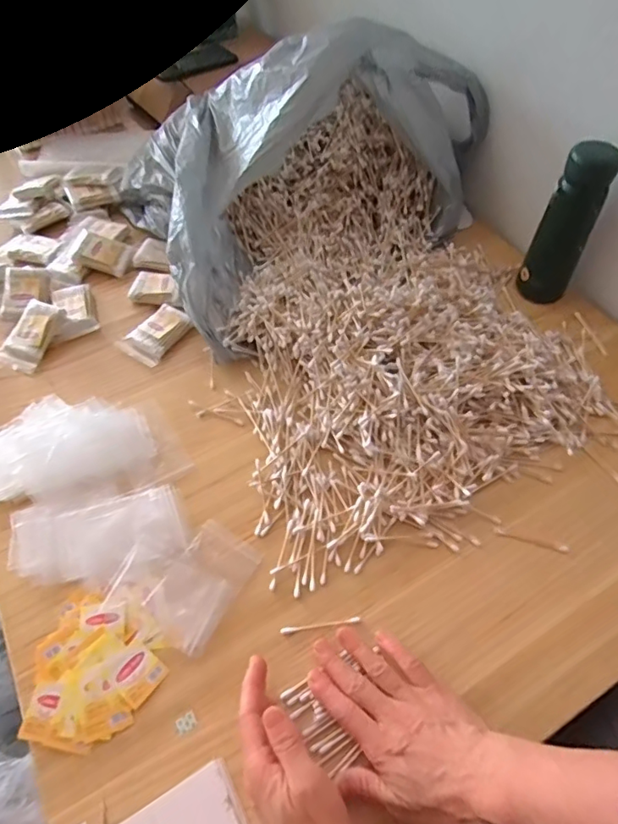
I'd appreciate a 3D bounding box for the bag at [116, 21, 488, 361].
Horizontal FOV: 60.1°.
[{"bbox_3d":[-0.036,-0.324,0.693,0.446,0.176,0.384,-38,64,-21],"label":"bag"}]

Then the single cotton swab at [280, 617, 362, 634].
[{"bbox_3d":[0.010,0.184,0.461,0.069,0.006,0.006,-7,56,-3],"label":"single cotton swab"}]

